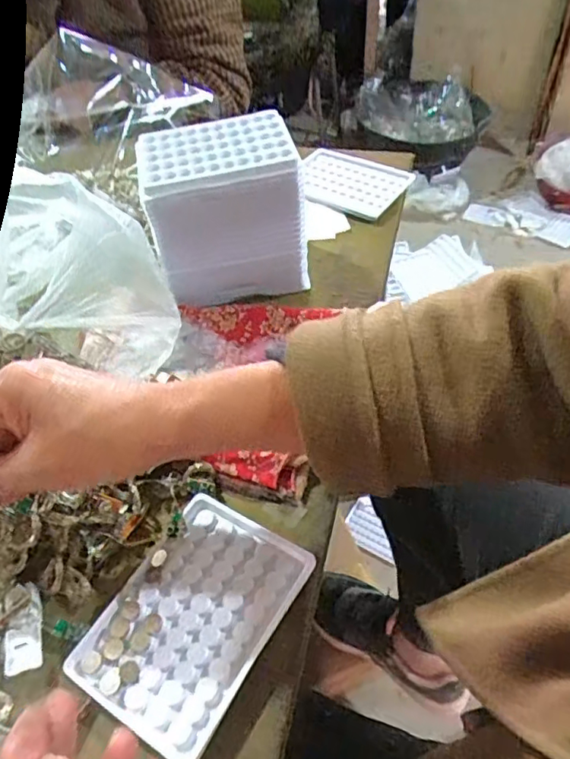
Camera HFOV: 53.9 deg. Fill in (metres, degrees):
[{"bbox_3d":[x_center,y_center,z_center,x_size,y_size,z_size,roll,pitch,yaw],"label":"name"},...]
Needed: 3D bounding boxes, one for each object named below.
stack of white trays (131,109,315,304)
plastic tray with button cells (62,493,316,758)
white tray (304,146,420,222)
[{"bbox_3d":[-0.053,-0.147,0.493,0.128,0.120,0.095,-15,50,-8],"label":"stack of white trays"},{"bbox_3d":[-0.054,0.141,0.336,0.092,0.015,0.129,24,56,22],"label":"plastic tray with button cells"},{"bbox_3d":[0.069,-0.225,0.632,0.124,0.010,0.097,25,56,23],"label":"white tray"}]

